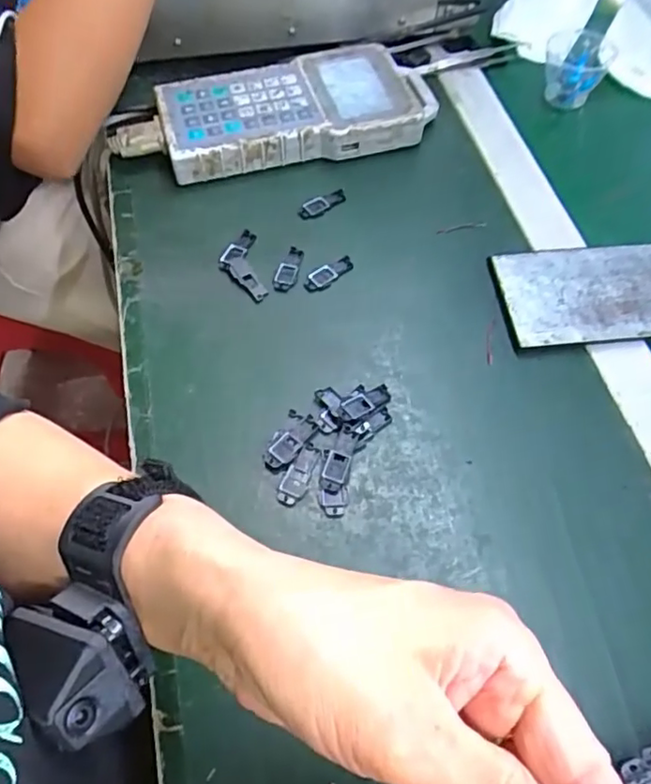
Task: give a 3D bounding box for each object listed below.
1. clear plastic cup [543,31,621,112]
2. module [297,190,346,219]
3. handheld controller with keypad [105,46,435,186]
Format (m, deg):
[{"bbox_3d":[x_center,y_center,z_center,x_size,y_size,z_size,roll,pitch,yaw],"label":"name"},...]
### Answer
[{"bbox_3d":[0.221,-0.286,0.545,0.043,0.046,0.052,-19,61,-11],"label":"clear plastic cup"},{"bbox_3d":[-0.003,-0.146,0.479,0.043,0.005,0.015,-34,65,-19],"label":"module"},{"bbox_3d":[-0.040,-0.231,0.511,0.256,0.034,0.102,-12,60,-8],"label":"handheld controller with keypad"}]

